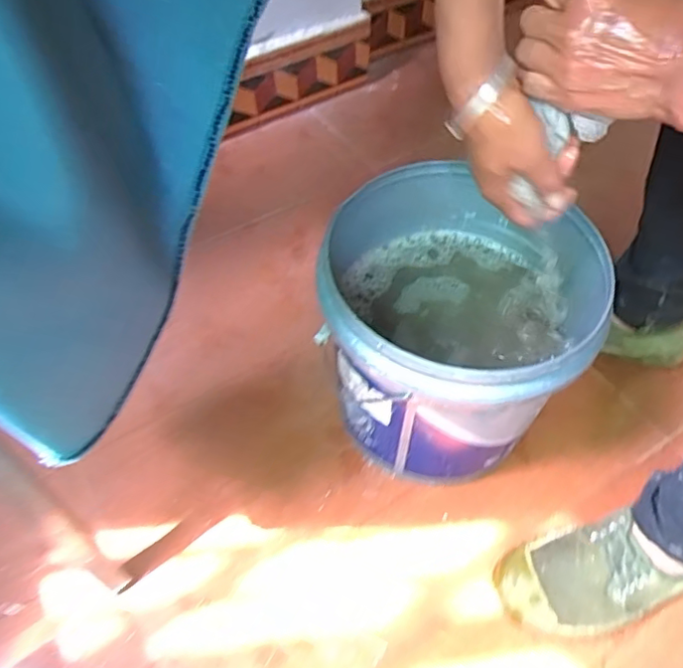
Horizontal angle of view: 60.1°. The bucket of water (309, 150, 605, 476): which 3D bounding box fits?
[{"bbox_3d":[0.115,0.001,0.623,0.247,0.253,0.250,0,55,0],"label":"bucket of water"}]

